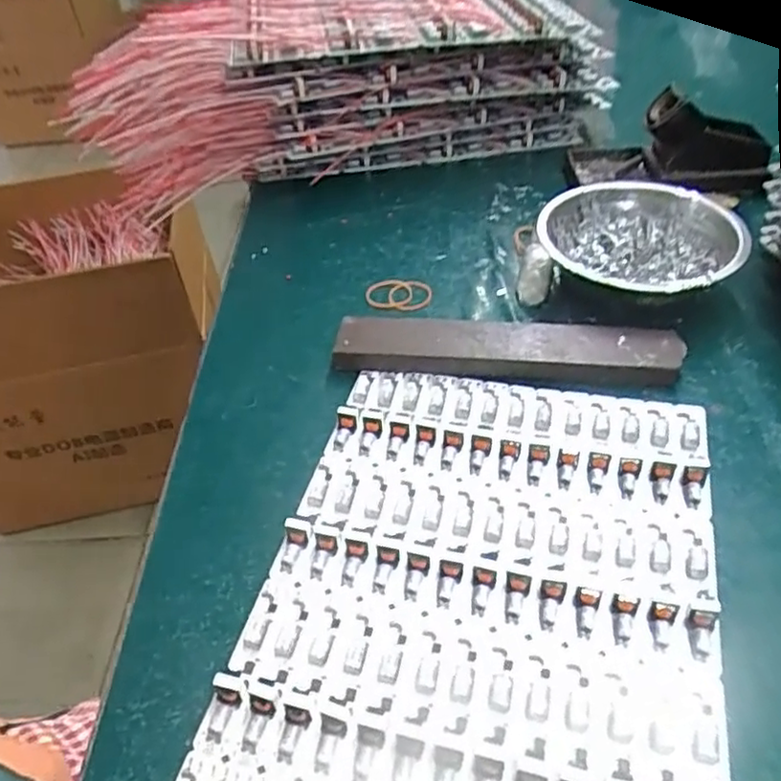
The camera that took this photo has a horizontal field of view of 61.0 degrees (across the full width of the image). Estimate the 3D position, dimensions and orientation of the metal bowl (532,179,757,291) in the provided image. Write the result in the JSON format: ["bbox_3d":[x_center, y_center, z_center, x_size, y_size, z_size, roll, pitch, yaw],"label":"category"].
[{"bbox_3d":[0.164,-0.094,0.442,0.125,0.039,0.125,-3,45,3],"label":"metal bowl"}]

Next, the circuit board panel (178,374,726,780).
[{"bbox_3d":[0.037,0.101,0.276,0.190,0.011,0.288,9,47,14],"label":"circuit board panel"}]

